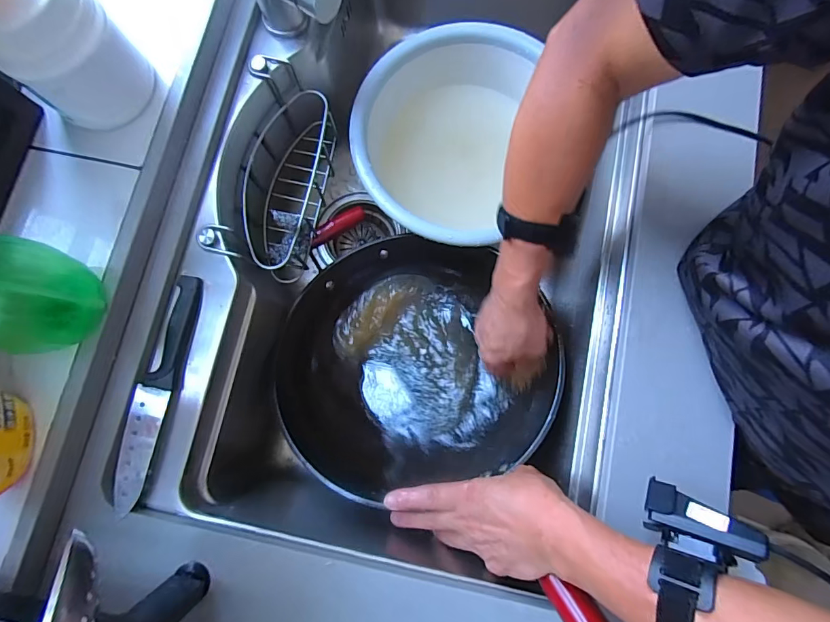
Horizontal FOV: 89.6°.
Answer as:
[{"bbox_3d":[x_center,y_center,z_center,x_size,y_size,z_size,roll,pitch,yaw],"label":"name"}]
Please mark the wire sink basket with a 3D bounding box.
[{"bbox_3d":[-0.164,-0.162,0.516,0.087,0.125,0.239,10,79,2],"label":"wire sink basket"}]

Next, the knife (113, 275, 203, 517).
[{"bbox_3d":[-0.253,0.072,0.404,0.031,0.012,0.221,10,79,2],"label":"knife"}]

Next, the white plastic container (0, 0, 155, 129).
[{"bbox_3d":[-0.305,-0.228,0.369,0.073,0.101,0.090,43,82,8],"label":"white plastic container"}]

